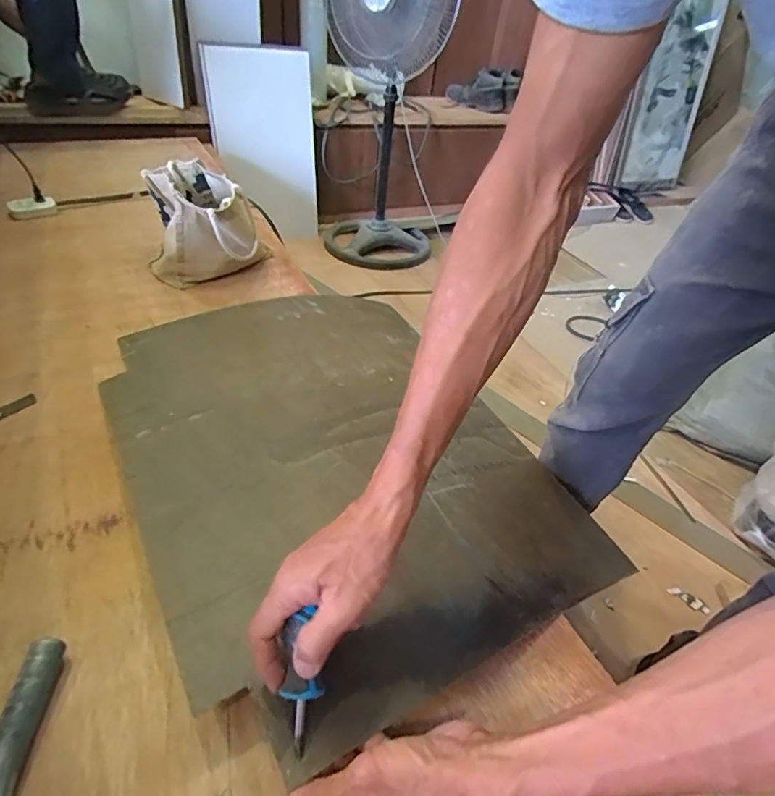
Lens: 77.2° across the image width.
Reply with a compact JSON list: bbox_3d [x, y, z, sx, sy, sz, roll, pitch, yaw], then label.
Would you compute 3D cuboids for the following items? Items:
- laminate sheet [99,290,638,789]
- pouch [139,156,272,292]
[{"bbox_3d":[-0.055,0.047,0.639,0.509,0.124,0.634,-20,49,-27],"label":"laminate sheet"},{"bbox_3d":[-0.320,-0.309,0.863,0.197,0.157,0.214,-6,44,-15],"label":"pouch"}]

